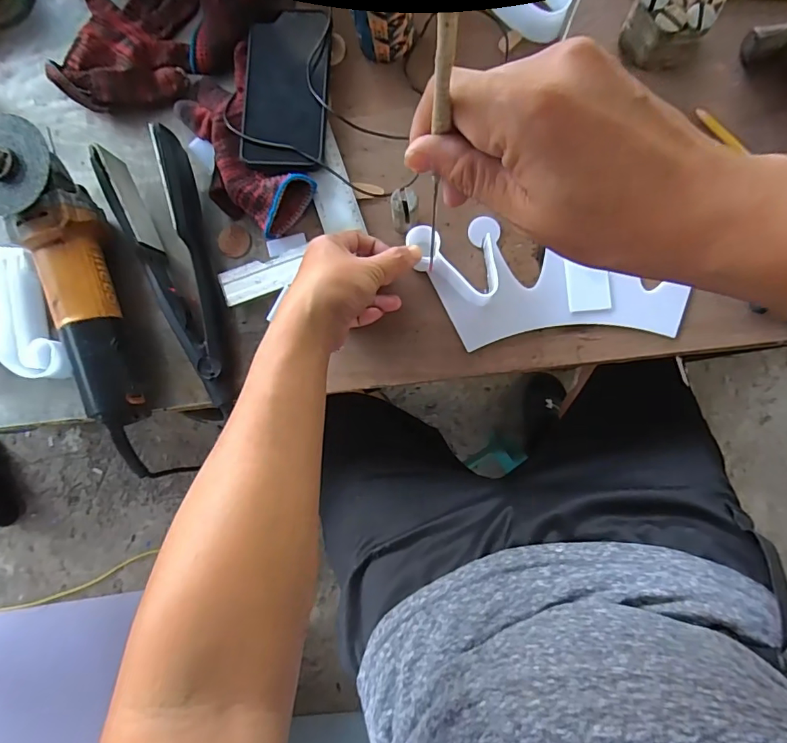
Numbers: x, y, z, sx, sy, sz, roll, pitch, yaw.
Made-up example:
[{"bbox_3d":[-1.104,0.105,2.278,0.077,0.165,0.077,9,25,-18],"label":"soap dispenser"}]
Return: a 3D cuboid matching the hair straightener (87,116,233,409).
[{"bbox_3d":[-0.212,-0.094,0.480,0.074,0.055,0.268,-17,86,2],"label":"hair straightener"}]

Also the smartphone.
[{"bbox_3d":[-0.106,-0.273,0.474,0.081,0.013,0.144,4,87,3],"label":"smartphone"}]

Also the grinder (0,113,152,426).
[{"bbox_3d":[-0.308,-0.087,0.462,0.079,0.085,0.286,-21,86,2],"label":"grinder"}]

